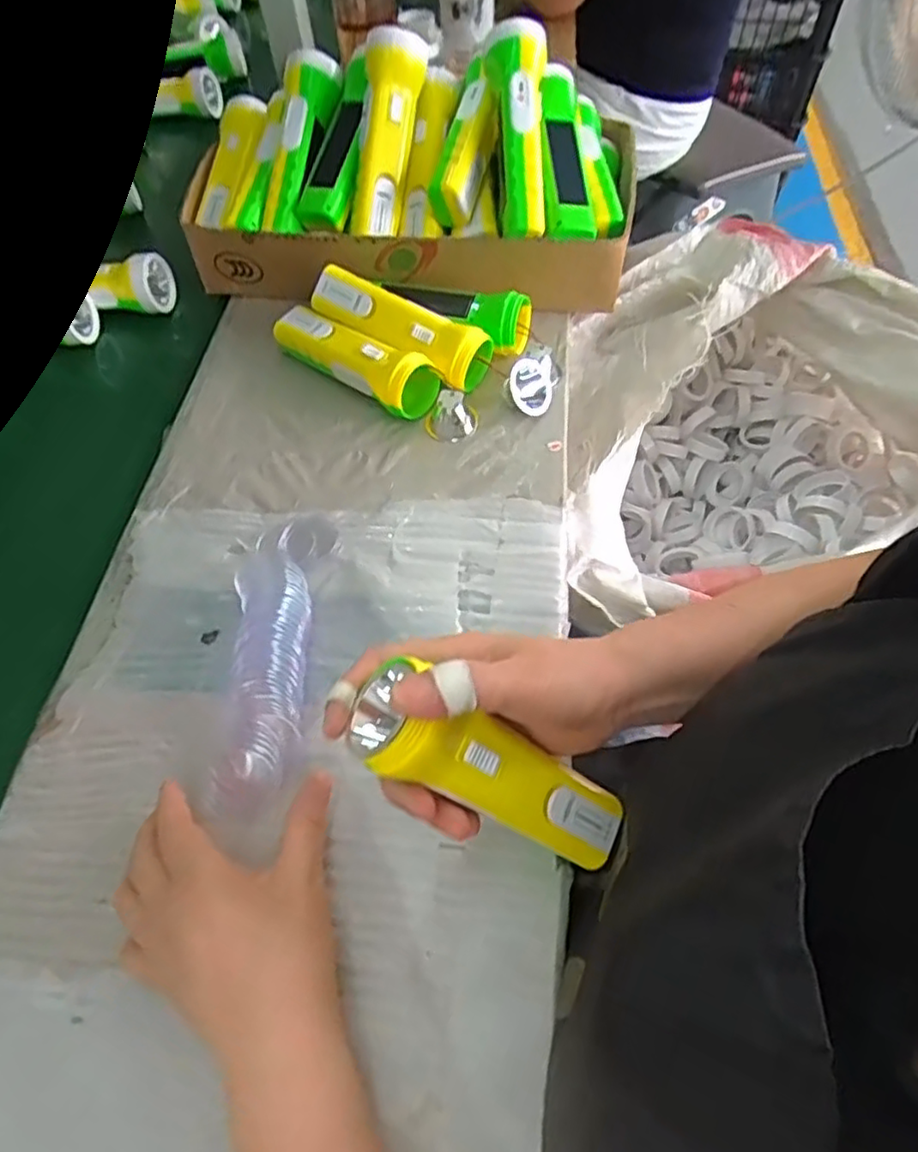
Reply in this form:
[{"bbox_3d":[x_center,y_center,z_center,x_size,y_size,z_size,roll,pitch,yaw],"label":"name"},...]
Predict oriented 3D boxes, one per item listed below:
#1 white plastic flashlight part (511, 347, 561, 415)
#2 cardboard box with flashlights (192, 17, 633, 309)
[{"bbox_3d":[0.065,-0.162,0.554,0.052,0.017,0.044,-35,97,-8],"label":"white plastic flashlight part"},{"bbox_3d":[-0.041,-0.329,0.564,0.377,0.195,0.145,-1,57,3],"label":"cardboard box with flashlights"}]

